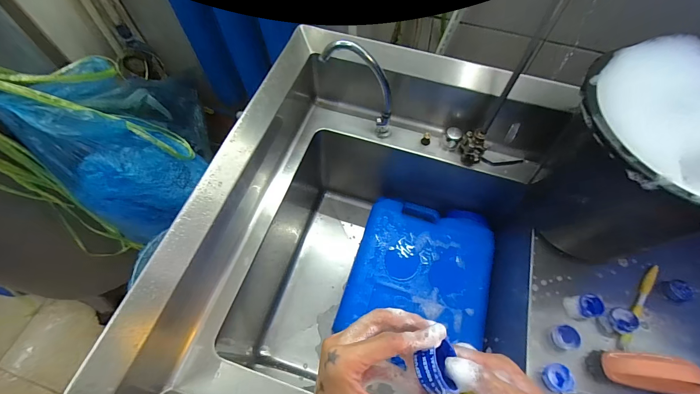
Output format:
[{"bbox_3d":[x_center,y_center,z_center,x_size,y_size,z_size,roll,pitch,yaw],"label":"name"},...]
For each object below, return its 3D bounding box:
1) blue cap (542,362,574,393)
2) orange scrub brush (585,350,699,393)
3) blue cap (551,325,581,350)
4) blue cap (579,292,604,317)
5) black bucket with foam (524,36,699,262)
[{"bbox_3d":[0.329,0.287,0.508,0.039,0.023,0.039,1,62,-1],"label":"blue cap"},{"bbox_3d":[0.461,0.268,0.494,0.133,0.043,0.058,5,53,12],"label":"orange scrub brush"},{"bbox_3d":[0.362,0.238,0.540,0.037,0.028,0.037,1,62,-1],"label":"blue cap"},{"bbox_3d":[0.424,0.191,0.562,0.036,0.017,0.038,1,62,-1],"label":"blue cap"},{"bbox_3d":[0.442,-0.042,0.510,0.255,0.324,0.257,1,62,-1],"label":"black bucket with foam"}]

